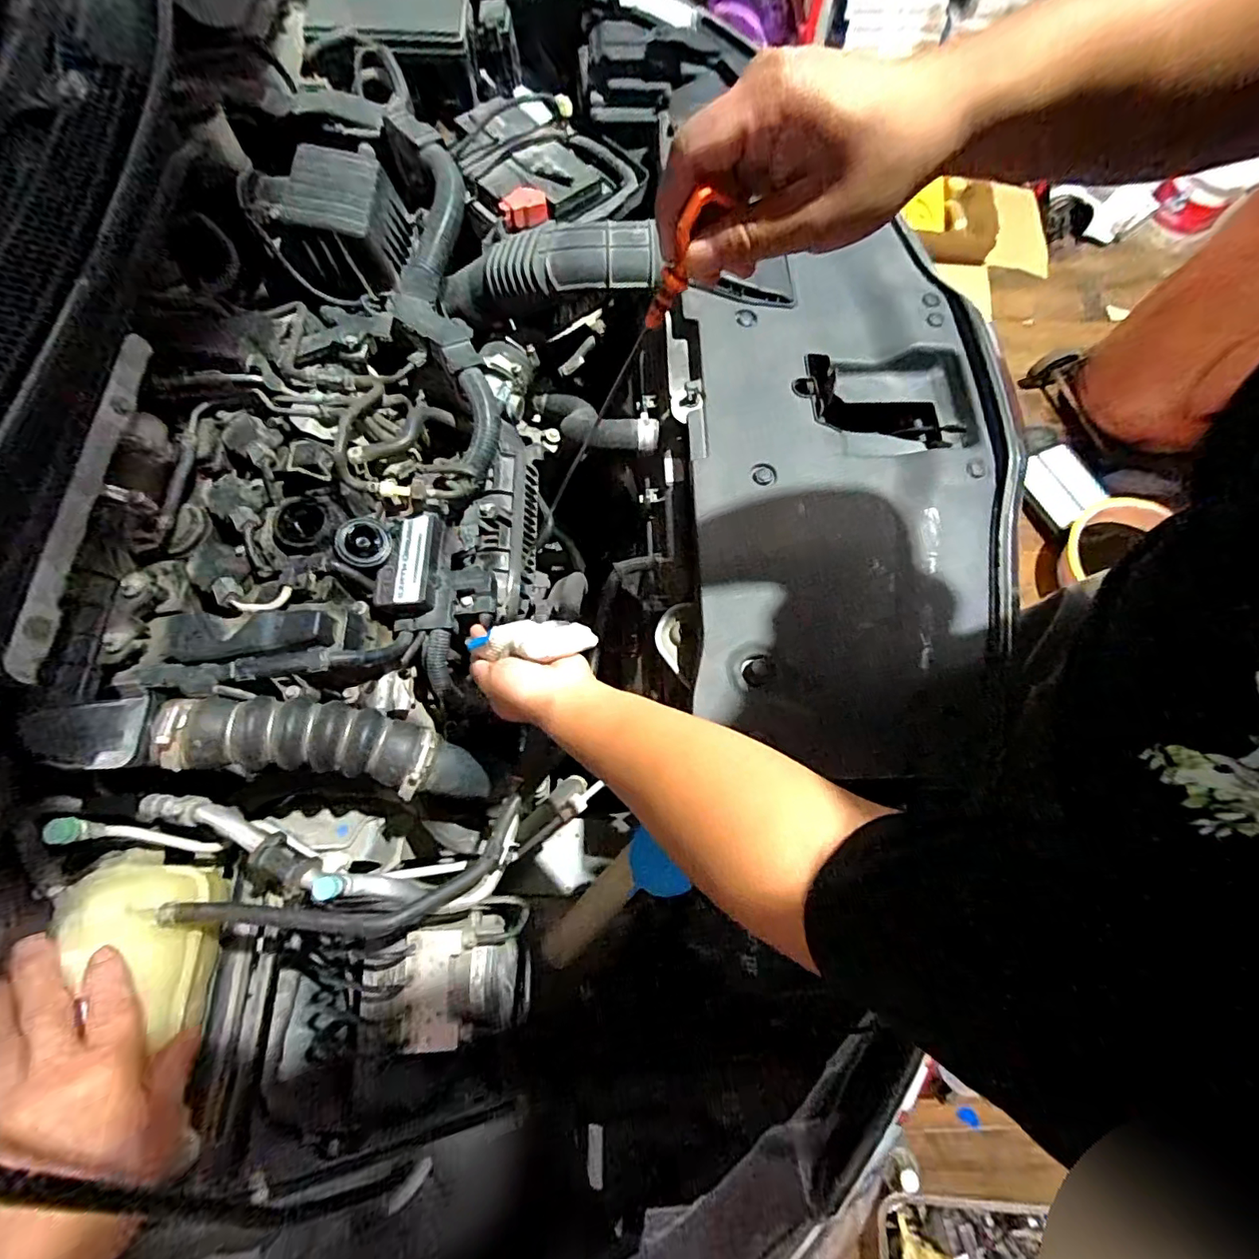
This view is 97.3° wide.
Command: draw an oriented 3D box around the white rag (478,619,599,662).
[{"bbox_3d":[-0.075,0.007,0.477,0.095,0.024,0.038,-2,70,-16],"label":"white rag"}]

